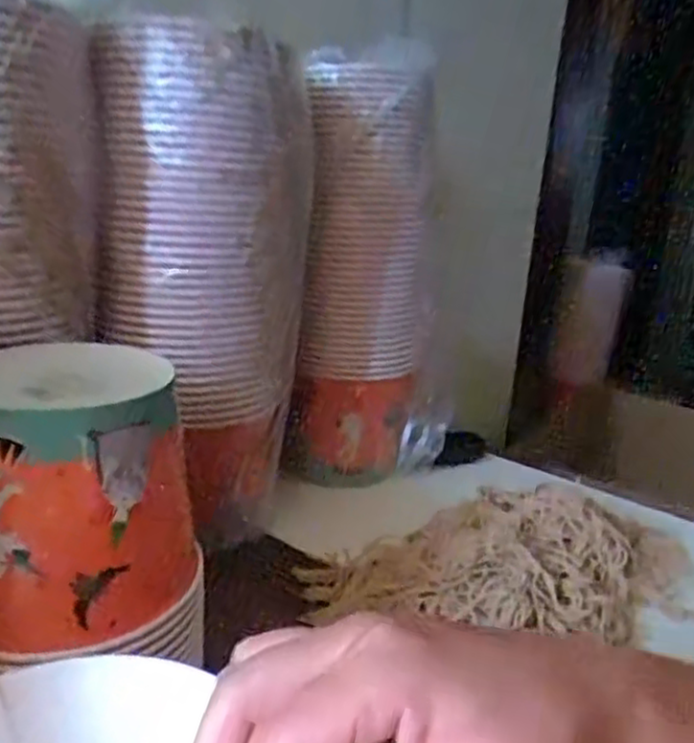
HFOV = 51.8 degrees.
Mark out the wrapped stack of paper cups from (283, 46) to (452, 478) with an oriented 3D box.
[{"bbox_3d":[0.025,-0.086,0.764,0.138,0.429,0.143,9,19,17],"label":"wrapped stack of paper cups"}]

